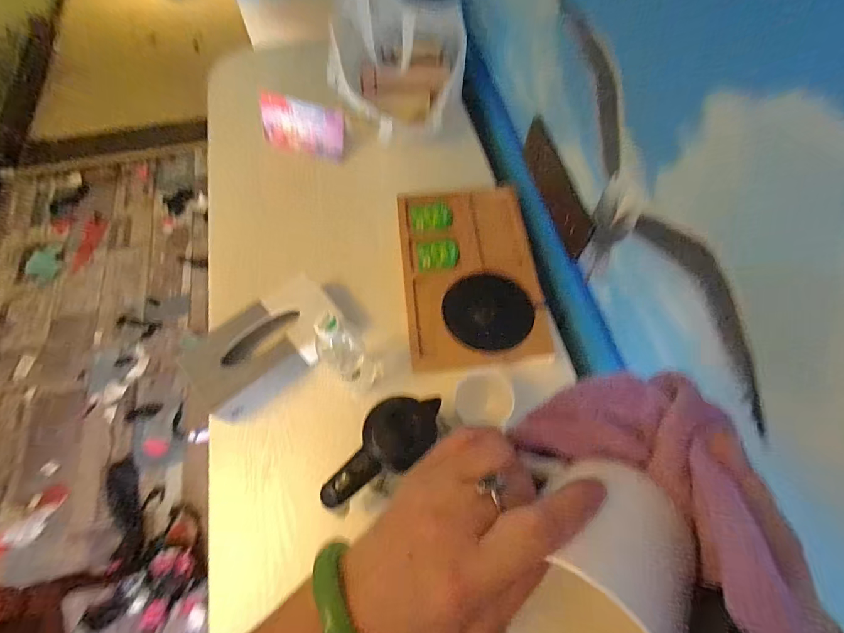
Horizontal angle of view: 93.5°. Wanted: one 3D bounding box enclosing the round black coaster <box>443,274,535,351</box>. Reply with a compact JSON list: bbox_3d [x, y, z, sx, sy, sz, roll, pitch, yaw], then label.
[{"bbox_3d":[0.113,-0.012,0.679,0.142,0.014,0.146,0,65,0],"label":"round black coaster"}]

